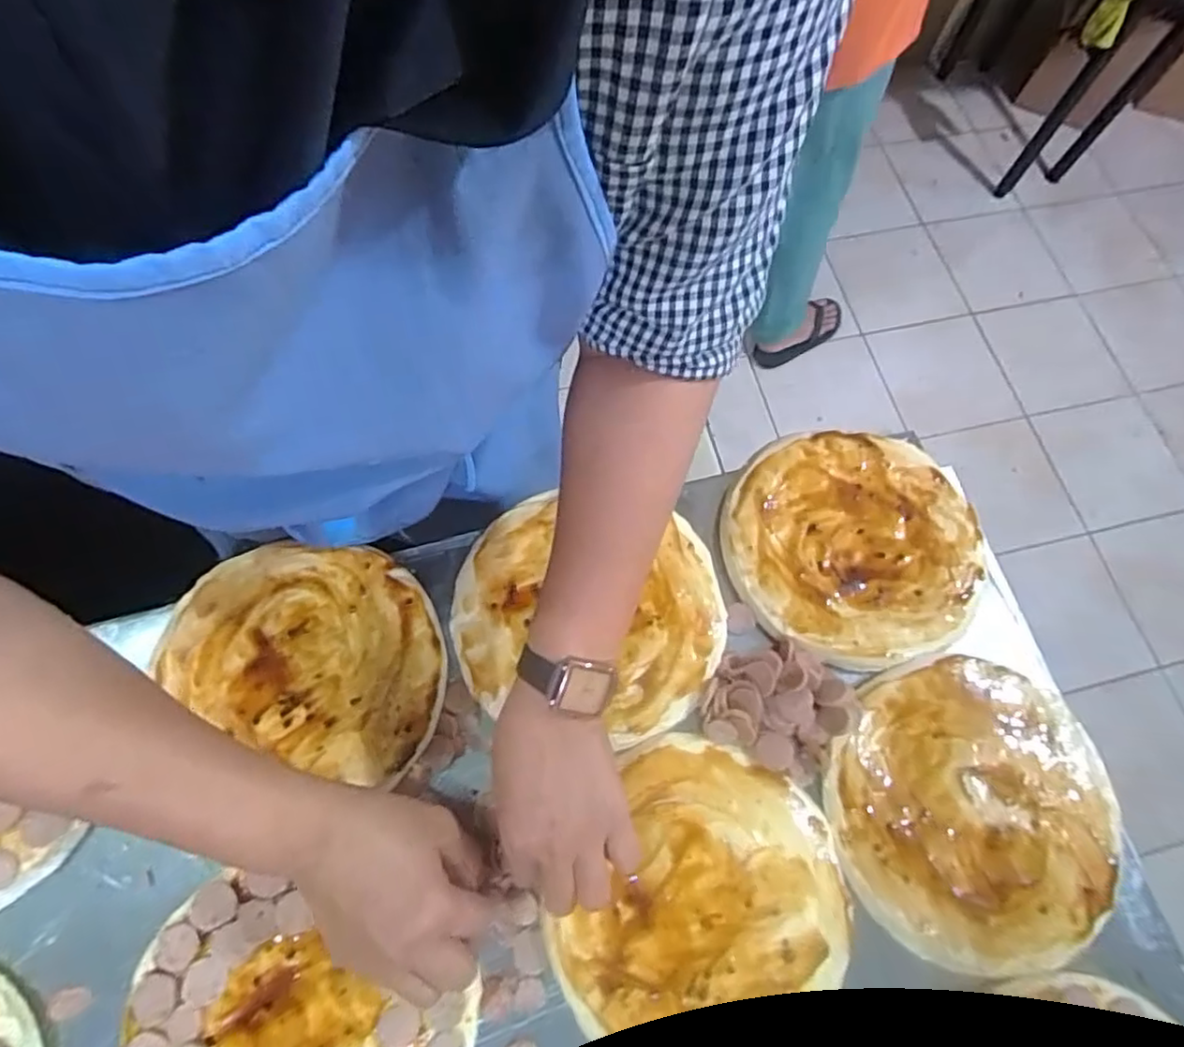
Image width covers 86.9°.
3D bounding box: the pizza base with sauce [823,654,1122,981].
[{"bbox_3d":[0.269,0.199,0.440,0.196,0.018,0.195,-10,73,-5],"label":"pizza base with sauce"}]

